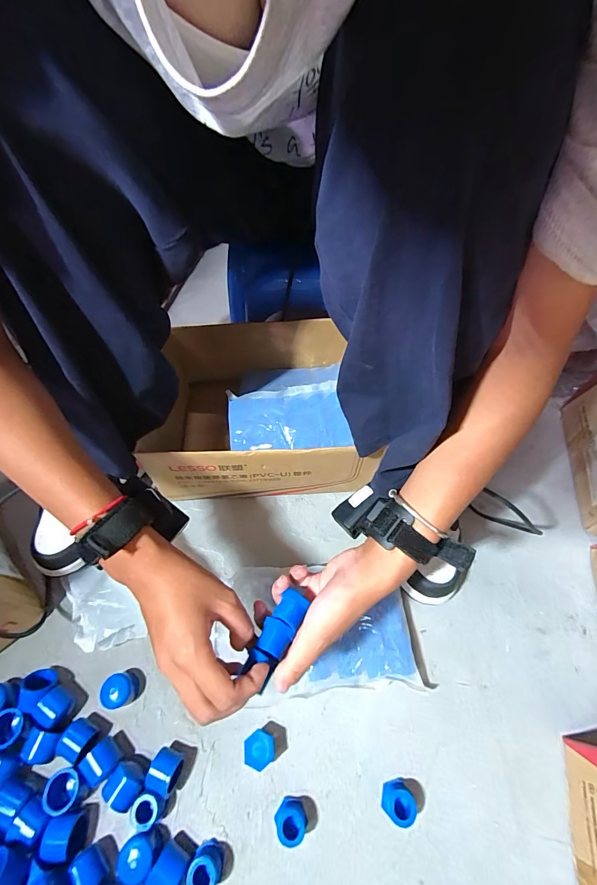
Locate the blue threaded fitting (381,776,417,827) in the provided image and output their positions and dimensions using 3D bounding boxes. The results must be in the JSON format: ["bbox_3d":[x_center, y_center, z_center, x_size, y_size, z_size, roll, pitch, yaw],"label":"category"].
[{"bbox_3d":[0.094,0.337,0.335,0.027,0.024,0.026,-7,58,-6],"label":"blue threaded fitting"}]

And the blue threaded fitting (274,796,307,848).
[{"bbox_3d":[-0.008,0.345,0.326,0.027,0.025,0.025,5,58,2],"label":"blue threaded fitting"}]

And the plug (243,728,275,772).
[{"bbox_3d":[-0.039,0.302,0.354,0.029,0.028,0.027,-37,65,-21],"label":"plug"}]

